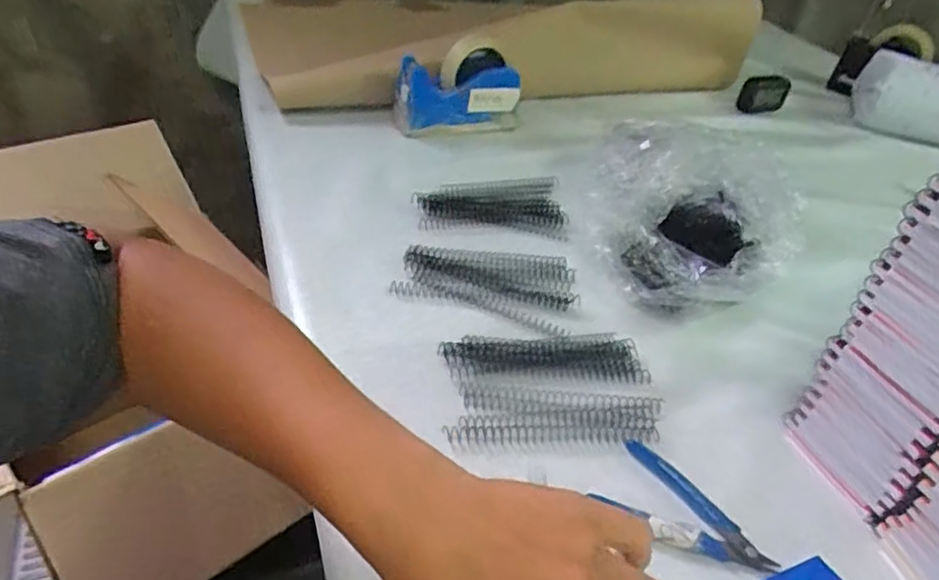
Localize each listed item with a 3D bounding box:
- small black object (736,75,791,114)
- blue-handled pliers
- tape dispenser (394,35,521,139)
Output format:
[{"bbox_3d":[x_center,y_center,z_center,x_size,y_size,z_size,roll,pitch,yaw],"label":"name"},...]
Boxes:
[{"bbox_3d":[0.479,-0.316,1.033,0.096,0.057,0.024,-14,44,-26],"label":"small black object"},{"bbox_3d":[0.146,0.152,0.431,0.116,0.013,0.061,35,45,28],"label":"blue-handled pliers"},{"bbox_3d":[-0.013,-0.249,0.816,0.164,0.101,0.045,-12,43,-21],"label":"tape dispenser"}]

